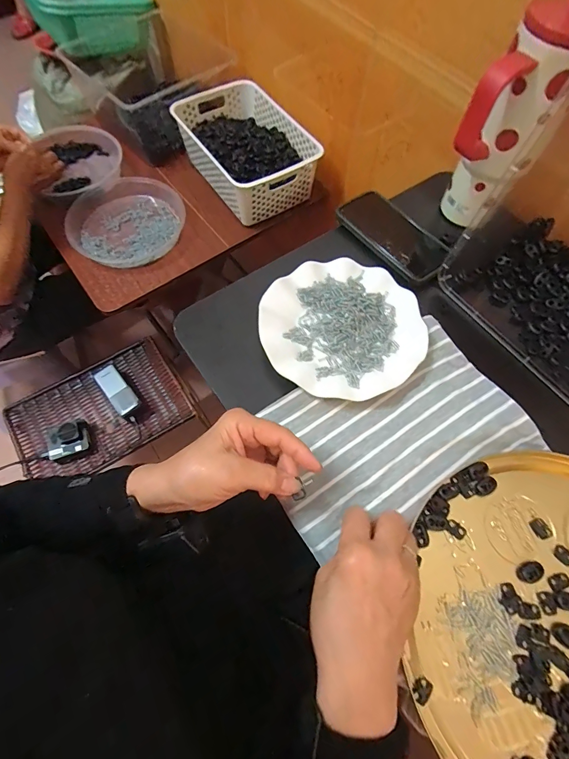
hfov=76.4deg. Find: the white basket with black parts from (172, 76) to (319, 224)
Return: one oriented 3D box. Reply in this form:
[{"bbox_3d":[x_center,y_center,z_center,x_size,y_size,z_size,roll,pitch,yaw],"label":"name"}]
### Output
[{"bbox_3d":[-0.082,-0.501,0.792,0.212,0.100,0.311,-30,70,-13],"label":"white basket with black parts"}]

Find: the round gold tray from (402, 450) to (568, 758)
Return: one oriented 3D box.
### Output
[{"bbox_3d":[0.250,0.213,0.304,0.268,0.012,0.289,0,66,0],"label":"round gold tray"}]

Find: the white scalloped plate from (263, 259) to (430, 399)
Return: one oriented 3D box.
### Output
[{"bbox_3d":[0.066,-0.059,0.420,0.179,0.022,0.174,0,66,0],"label":"white scalloped plate"}]

